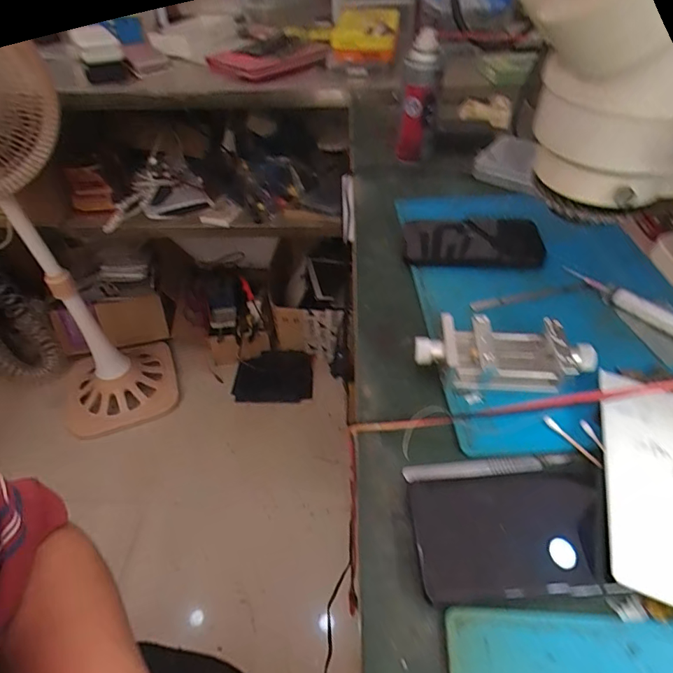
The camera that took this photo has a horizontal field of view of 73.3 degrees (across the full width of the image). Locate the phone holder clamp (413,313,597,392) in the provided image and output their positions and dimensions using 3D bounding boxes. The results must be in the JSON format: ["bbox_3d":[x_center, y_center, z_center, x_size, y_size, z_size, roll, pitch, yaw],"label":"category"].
[{"bbox_3d":[0.134,0.014,0.367,0.136,0.031,0.053,3,47,5],"label":"phone holder clamp"}]

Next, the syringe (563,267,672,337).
[{"bbox_3d":[0.281,-0.030,0.417,0.018,0.020,0.143,-23,50,-19],"label":"syringe"}]

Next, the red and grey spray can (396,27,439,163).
[{"bbox_3d":[0.105,-0.305,0.586,0.041,0.148,0.029,-2,46,1],"label":"red and grey spray can"}]

